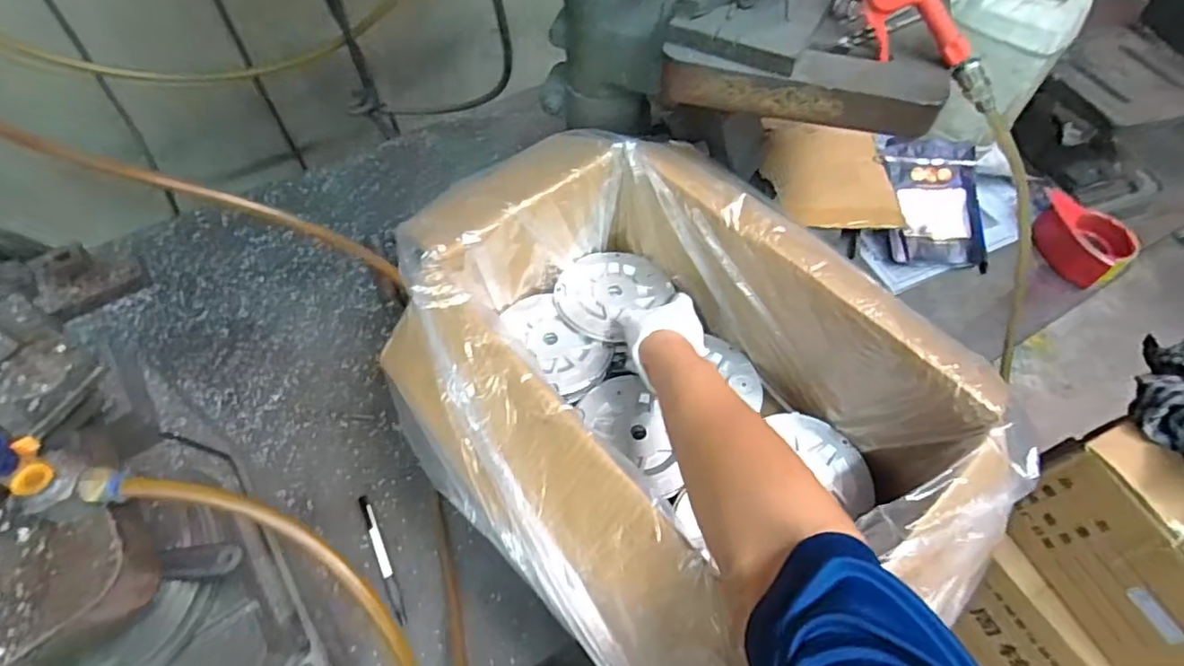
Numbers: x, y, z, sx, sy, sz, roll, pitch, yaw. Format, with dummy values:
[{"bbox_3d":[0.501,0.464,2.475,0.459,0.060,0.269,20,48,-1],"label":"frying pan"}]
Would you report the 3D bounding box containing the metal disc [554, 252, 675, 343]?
[{"bbox_3d":[0.018,-0.051,0.693,0.112,0.016,0.131,35,64,20],"label":"metal disc"}]

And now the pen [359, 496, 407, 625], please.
[{"bbox_3d":[-0.219,0.233,0.624,0.011,0.006,0.142,-25,60,-15],"label":"pen"}]

